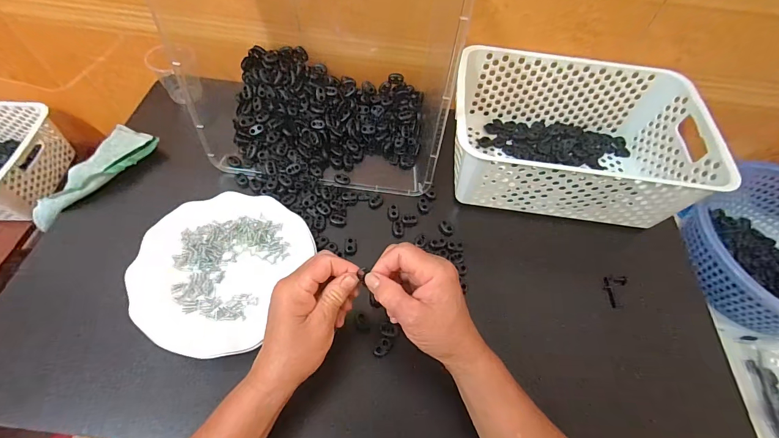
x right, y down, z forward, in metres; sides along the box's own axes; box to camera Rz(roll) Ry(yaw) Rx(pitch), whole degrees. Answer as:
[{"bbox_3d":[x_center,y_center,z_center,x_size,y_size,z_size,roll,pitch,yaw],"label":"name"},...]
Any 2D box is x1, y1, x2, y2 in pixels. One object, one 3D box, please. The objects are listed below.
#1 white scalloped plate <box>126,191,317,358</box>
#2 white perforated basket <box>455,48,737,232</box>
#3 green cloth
[{"bbox_3d":[-0.187,0.050,0.392,0.160,0.028,0.178,21,60,8],"label":"white scalloped plate"},{"bbox_3d":[0.236,-0.106,0.472,0.303,0.112,0.212,4,59,-2],"label":"white perforated basket"},{"bbox_3d":[-0.390,-0.060,0.459,0.079,0.028,0.161,27,61,12],"label":"green cloth"}]

